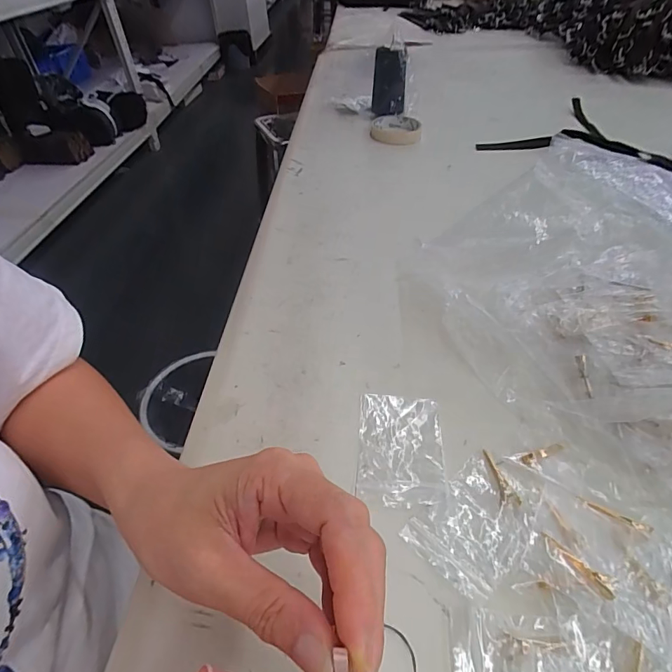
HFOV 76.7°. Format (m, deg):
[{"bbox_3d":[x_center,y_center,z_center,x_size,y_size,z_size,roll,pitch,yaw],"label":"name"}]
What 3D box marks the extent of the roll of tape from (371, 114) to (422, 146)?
[{"bbox_3d":[0.102,-0.354,0.730,0.083,0.019,0.093,3,45,5],"label":"roll of tape"}]

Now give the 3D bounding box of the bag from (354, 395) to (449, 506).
[{"bbox_3d":[0.047,0.079,0.310,0.059,0.006,0.088,2,45,4],"label":"bag"}]

